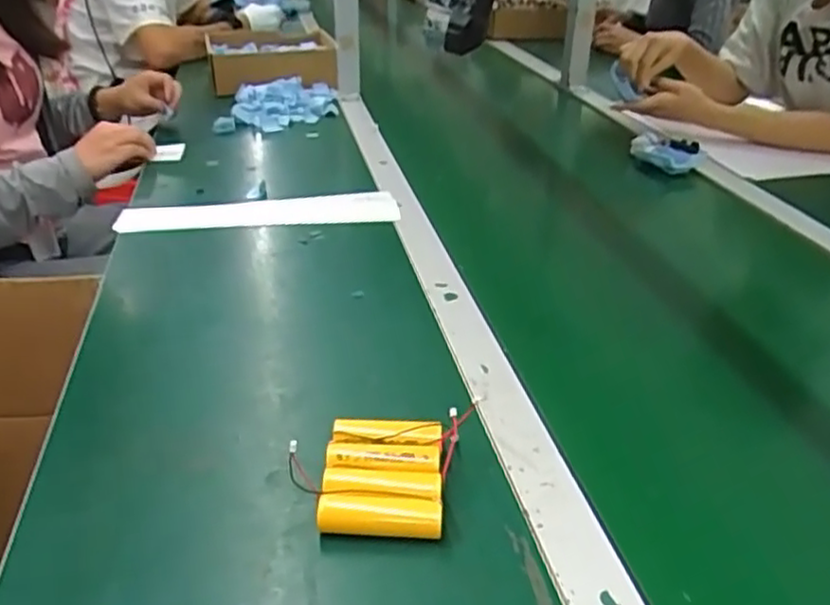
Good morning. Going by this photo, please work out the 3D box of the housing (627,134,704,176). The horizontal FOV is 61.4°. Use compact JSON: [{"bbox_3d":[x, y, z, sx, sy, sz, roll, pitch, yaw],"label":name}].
[{"bbox_3d":[0.355,-0.214,0.984,0.060,0.033,0.100,-6,31,-9],"label":"housing"}]

